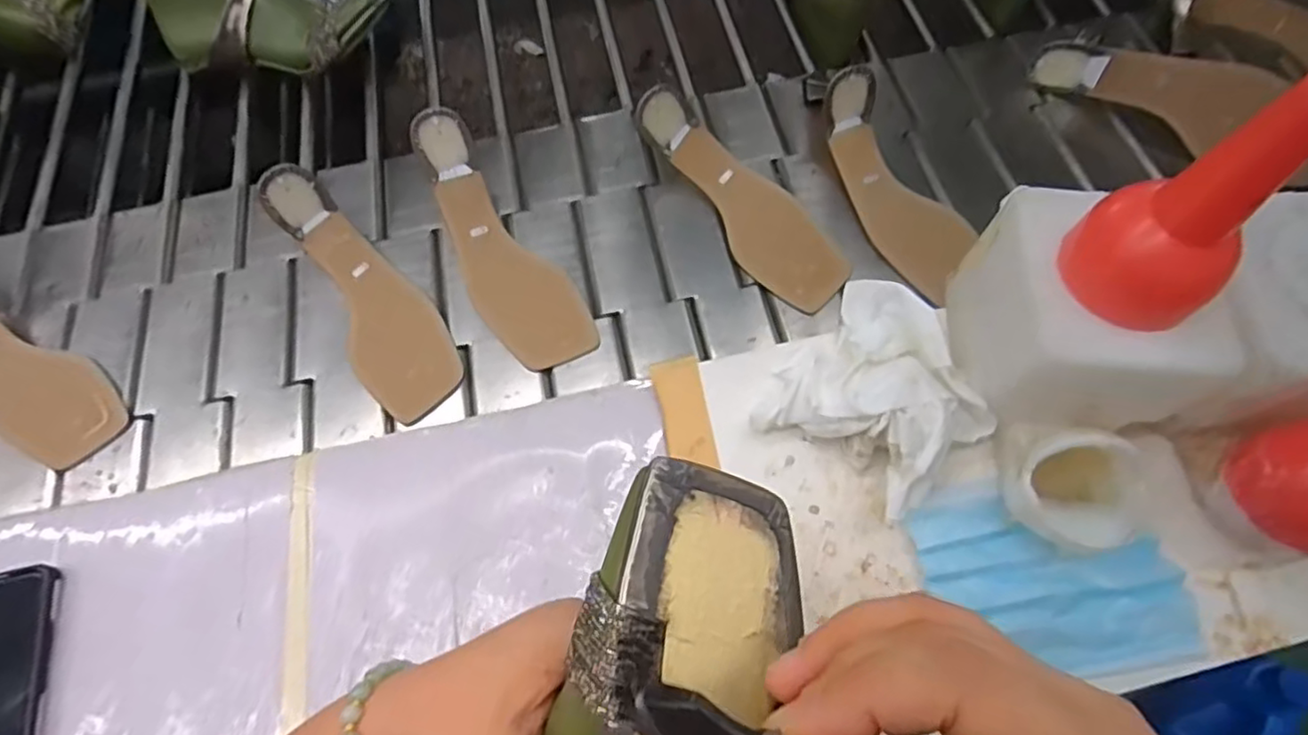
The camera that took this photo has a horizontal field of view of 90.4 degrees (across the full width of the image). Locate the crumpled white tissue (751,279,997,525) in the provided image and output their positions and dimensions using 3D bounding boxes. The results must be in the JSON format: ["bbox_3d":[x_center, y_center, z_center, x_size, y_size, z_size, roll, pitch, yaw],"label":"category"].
[{"bbox_3d":[0.148,0.018,0.423,0.126,0.051,0.132,41,70,15],"label":"crumpled white tissue"}]

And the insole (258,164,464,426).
[{"bbox_3d":[-0.234,-0.063,0.516,0.075,0.080,0.215,-35,70,-14],"label":"insole"}]

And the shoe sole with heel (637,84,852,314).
[{"bbox_3d":[0.076,-0.147,0.560,0.067,0.041,0.227,-39,83,-16],"label":"shoe sole with heel"}]

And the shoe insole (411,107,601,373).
[{"bbox_3d":[-0.132,-0.103,0.547,0.074,0.043,0.231,-31,86,-13],"label":"shoe insole"}]

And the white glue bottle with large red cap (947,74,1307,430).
[{"bbox_3d":[0.259,-0.058,0.336,0.111,0.194,0.115,10,65,2],"label":"white glue bottle with large red cap"}]

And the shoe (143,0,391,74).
[{"bbox_3d":[-0.389,-0.349,0.656,0.241,0.092,0.086,7,65,1],"label":"shoe"}]

